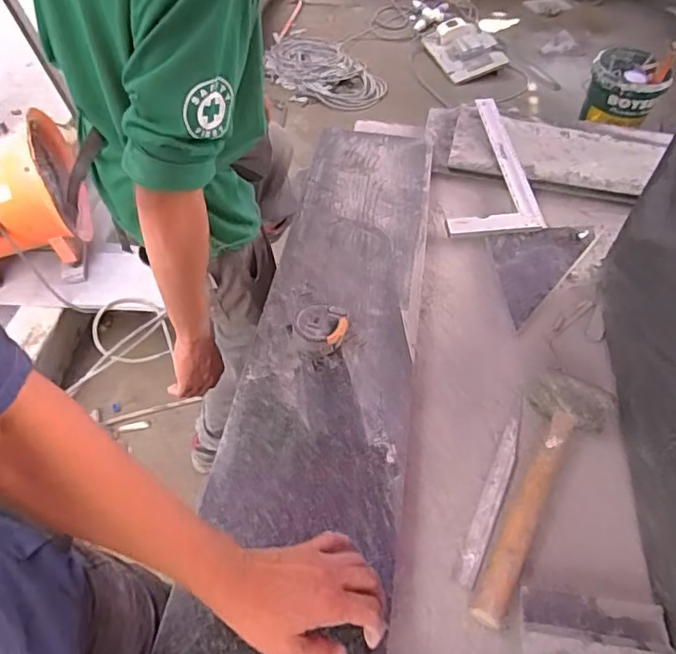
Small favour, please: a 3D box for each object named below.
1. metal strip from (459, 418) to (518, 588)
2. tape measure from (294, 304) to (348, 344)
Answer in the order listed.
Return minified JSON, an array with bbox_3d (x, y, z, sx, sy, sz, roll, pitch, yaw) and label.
[{"bbox_3d":[0.188,0.205,0.687,0.023,0.004,0.225,23,53,15],"label":"metal strip"},{"bbox_3d":[-0.023,0.003,0.764,0.067,0.043,0.067,13,51,8],"label":"tape measure"}]

